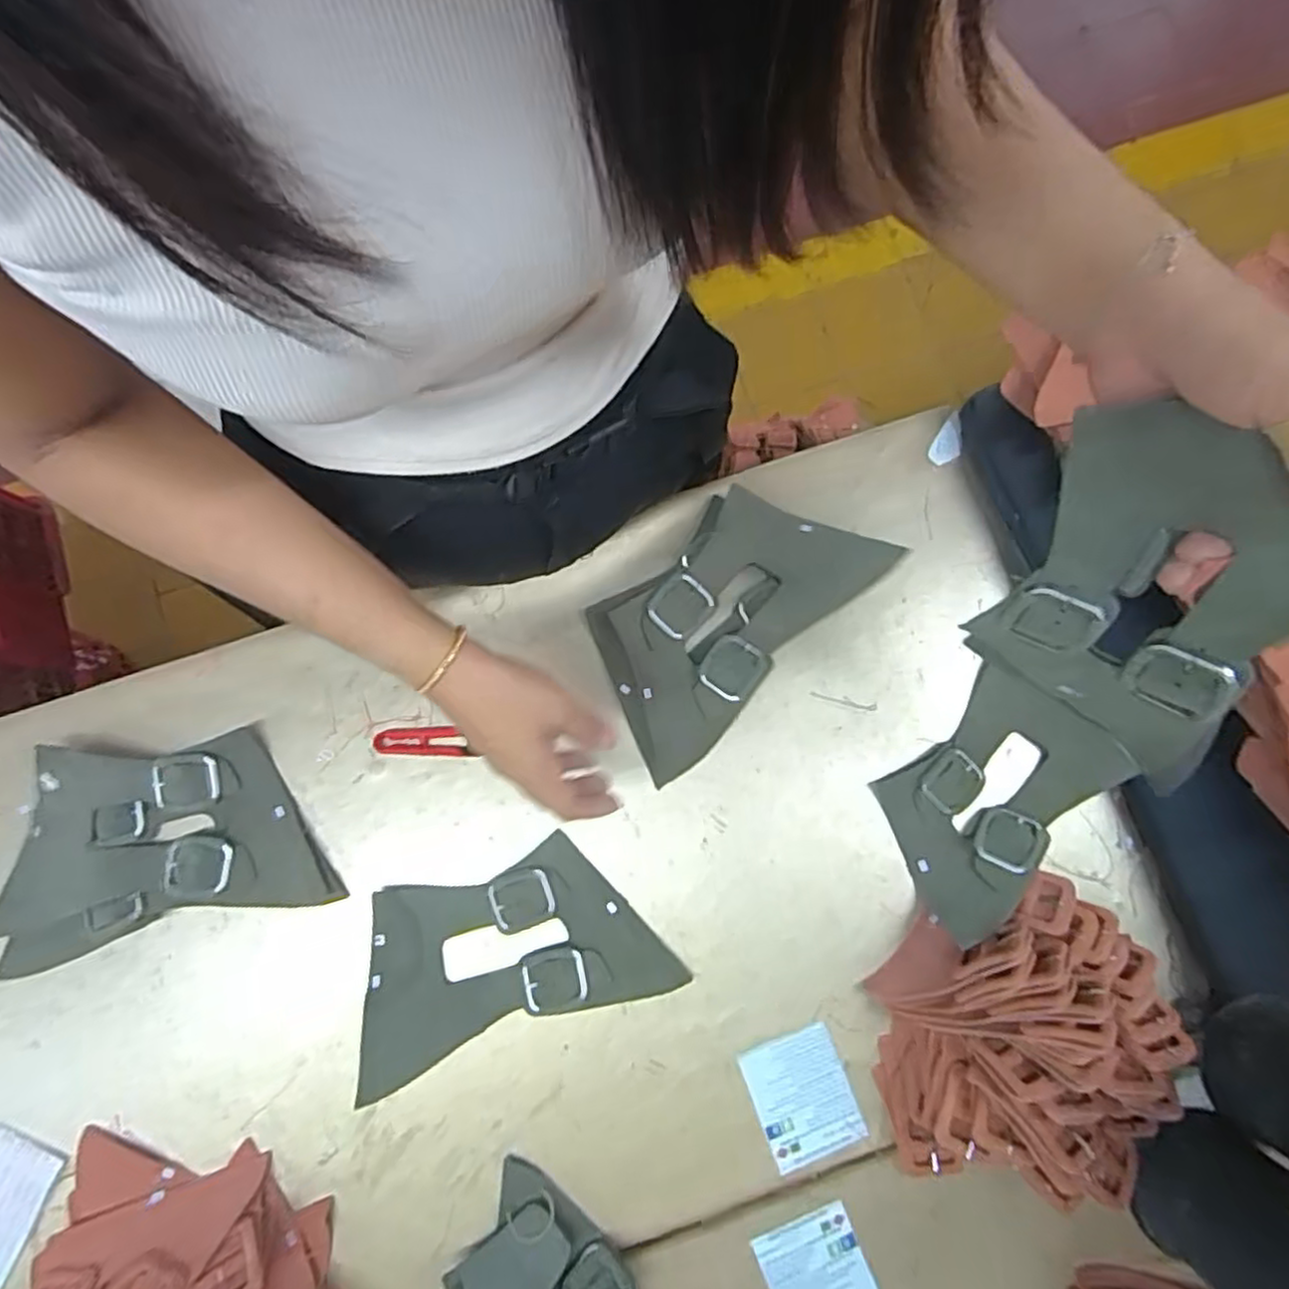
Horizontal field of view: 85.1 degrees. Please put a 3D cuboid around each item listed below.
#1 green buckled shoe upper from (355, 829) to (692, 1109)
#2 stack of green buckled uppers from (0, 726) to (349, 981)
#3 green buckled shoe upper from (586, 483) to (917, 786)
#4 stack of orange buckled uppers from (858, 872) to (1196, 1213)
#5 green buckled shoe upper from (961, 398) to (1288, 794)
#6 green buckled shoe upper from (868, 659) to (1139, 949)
[{"bbox_3d":[-0.111,0.234,0.529,0.238,0.020,0.133,-18,80,-3],"label":"green buckled shoe upper"},{"bbox_3d":[-0.376,0.148,0.533,0.248,0.034,0.148,-13,80,-2],"label":"stack of green buckled uppers"},{"bbox_3d":[0.065,-0.030,0.566,0.255,0.030,0.137,-44,83,-7],"label":"green buckled shoe upper"},{"bbox_3d":[0.265,0.268,0.489,0.188,0.098,0.204,-7,80,-1],"label":"stack of orange buckled uppers"},{"bbox_3d":[0.250,-0.024,0.340,0.136,0.236,0.049,25,53,19],"label":"green buckled shoe upper"},{"bbox_3d":[0.270,0.113,0.545,0.196,0.026,0.122,-41,82,-7],"label":"green buckled shoe upper"}]

